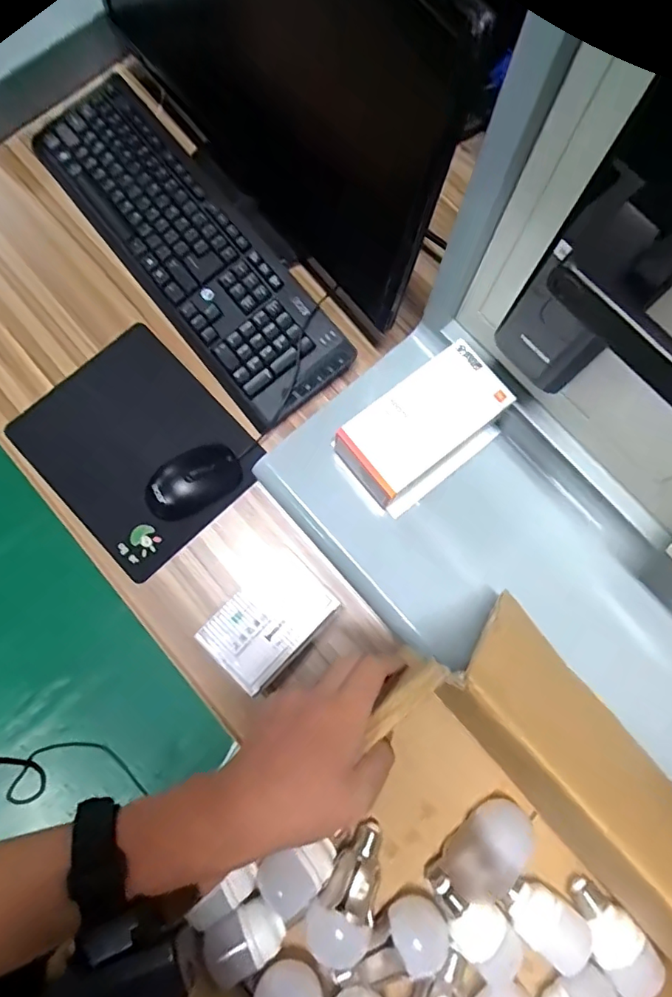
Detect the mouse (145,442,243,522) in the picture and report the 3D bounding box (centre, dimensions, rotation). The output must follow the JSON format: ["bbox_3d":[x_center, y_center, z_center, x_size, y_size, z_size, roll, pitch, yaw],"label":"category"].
[{"bbox_3d":[-0.159,-0.021,0.612,0.105,0.035,0.063,-30,81,-6],"label":"mouse"}]

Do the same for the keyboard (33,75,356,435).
[{"bbox_3d":[-0.178,-0.304,0.657,0.145,0.034,0.488,-38,82,-7],"label":"keyboard"}]

